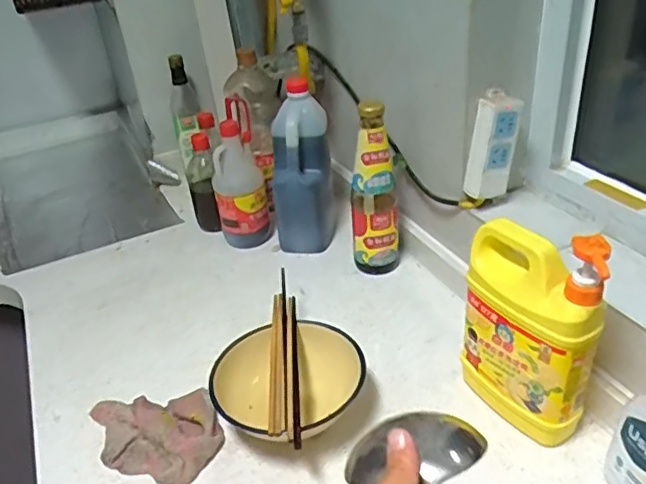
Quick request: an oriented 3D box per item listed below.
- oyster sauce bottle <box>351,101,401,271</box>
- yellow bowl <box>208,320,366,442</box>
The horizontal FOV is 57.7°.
[{"bbox_3d":[0.076,-0.070,0.869,0.072,0.270,0.058,-3,33,5],"label":"oyster sauce bottle"},{"bbox_3d":[-0.036,0.174,0.682,0.167,0.083,0.170,-4,33,3],"label":"yellow bowl"}]

